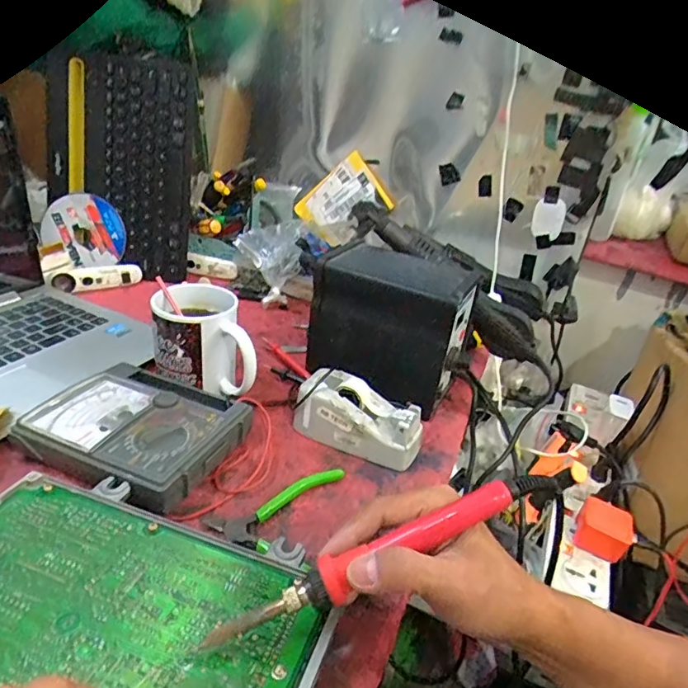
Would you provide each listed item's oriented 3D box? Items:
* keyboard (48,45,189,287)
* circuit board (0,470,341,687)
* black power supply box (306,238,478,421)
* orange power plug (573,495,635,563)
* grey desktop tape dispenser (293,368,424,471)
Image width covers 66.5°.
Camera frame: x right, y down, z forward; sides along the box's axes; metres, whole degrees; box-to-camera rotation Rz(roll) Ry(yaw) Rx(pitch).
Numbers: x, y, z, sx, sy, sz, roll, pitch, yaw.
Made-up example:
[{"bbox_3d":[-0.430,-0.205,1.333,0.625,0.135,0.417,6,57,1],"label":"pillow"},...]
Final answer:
[{"bbox_3d":[-0.317,-0.251,0.741,0.191,0.294,0.020,4,10,-5],"label":"keyboard"},{"bbox_3d":[-0.136,0.155,0.285,0.243,0.014,0.180,9,29,10],"label":"circuit board"},{"bbox_3d":[0.054,-0.022,0.577,0.157,0.137,0.109,17,30,20],"label":"black power supply box"},{"bbox_3d":[0.275,0.196,0.555,0.052,0.036,0.051,22,29,24],"label":"orange power plug"},{"bbox_3d":[0.016,0.067,0.495,0.119,0.051,0.056,18,28,18],"label":"grey desktop tape dispenser"}]

